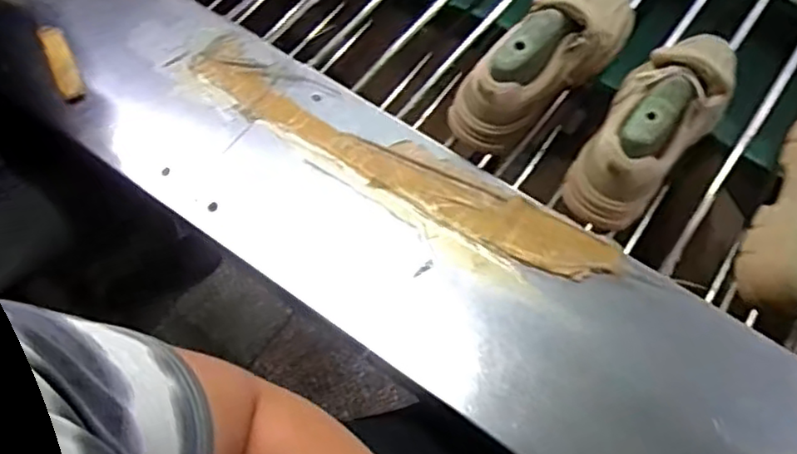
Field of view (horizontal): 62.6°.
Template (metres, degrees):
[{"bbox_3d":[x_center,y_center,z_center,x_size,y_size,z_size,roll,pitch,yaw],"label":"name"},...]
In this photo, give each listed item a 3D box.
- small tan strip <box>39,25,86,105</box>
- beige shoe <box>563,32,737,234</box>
[{"bbox_3d":[-0.410,-0.203,0.796,0.027,0.023,0.127,-26,65,-12],"label":"small tan strip"},{"bbox_3d":[0.293,-0.116,0.734,0.089,0.139,0.242,39,70,19],"label":"beige shoe"}]

